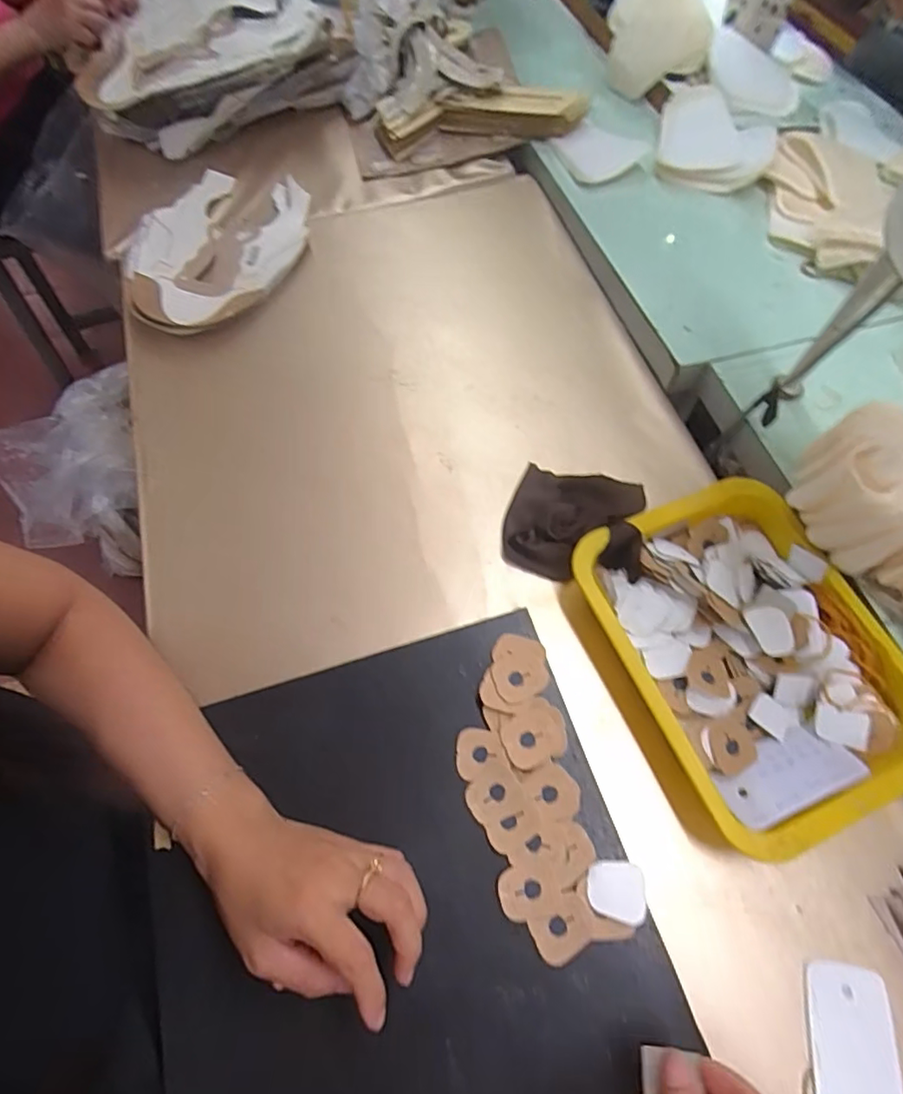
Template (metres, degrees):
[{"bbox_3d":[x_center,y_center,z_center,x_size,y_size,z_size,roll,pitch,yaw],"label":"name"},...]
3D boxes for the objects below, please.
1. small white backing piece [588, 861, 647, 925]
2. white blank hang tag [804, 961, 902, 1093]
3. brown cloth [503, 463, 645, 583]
[{"bbox_3d":[0.108,0.225,0.364,0.037,0.006,0.034,4,64,4],"label":"small white backing piece"},{"bbox_3d":[0.247,0.317,0.339,0.048,0.009,0.100,7,64,5],"label":"white blank hang tag"},{"bbox_3d":[0.109,-0.026,0.490,0.114,0.035,0.104,14,65,8],"label":"brown cloth"}]

